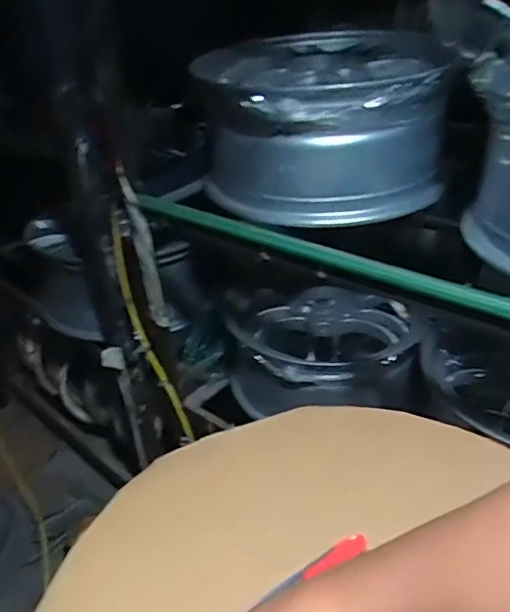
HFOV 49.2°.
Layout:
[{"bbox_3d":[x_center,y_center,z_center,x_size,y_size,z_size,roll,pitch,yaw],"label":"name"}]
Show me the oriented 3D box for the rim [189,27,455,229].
[{"bbox_3d":[0.114,-0.328,0.982,0.370,0.230,0.404,-1,36,5],"label":"rim"}]

